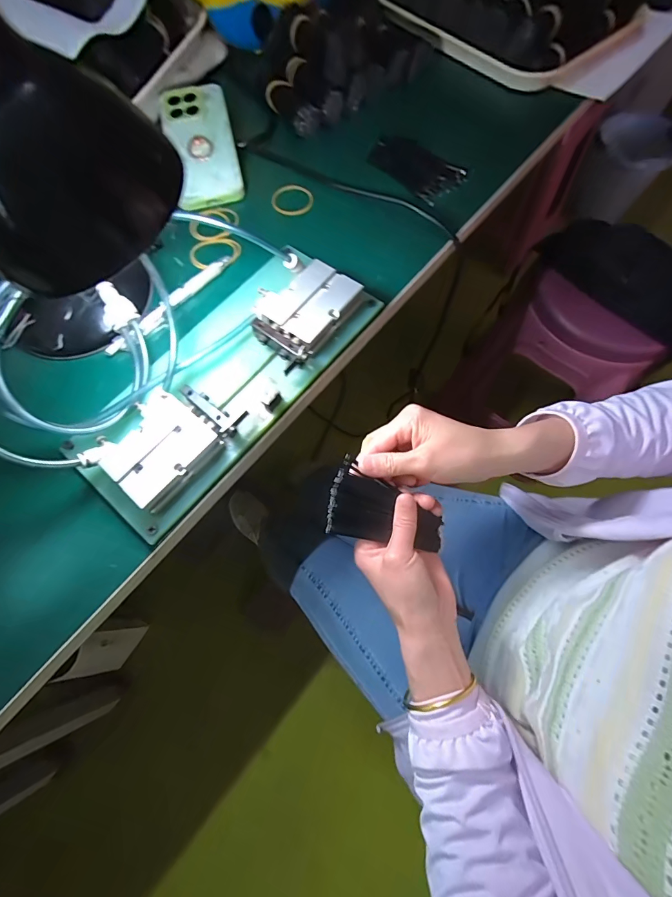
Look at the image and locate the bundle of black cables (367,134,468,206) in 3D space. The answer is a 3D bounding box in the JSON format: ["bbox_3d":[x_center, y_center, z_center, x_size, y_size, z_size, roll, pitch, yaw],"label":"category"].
[{"bbox_3d":[0.085,-0.314,0.414,0.110,0.007,0.065,42,77,14],"label":"bundle of black cables"}]

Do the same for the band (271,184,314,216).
[{"bbox_3d":[-0.047,-0.271,0.412,0.045,0.008,0.044,-1,71,1],"label":"band"}]

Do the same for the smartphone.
[{"bbox_3d":[-0.149,-0.338,0.418,0.072,0.010,0.155,-13,79,-2],"label":"smartphone"}]

